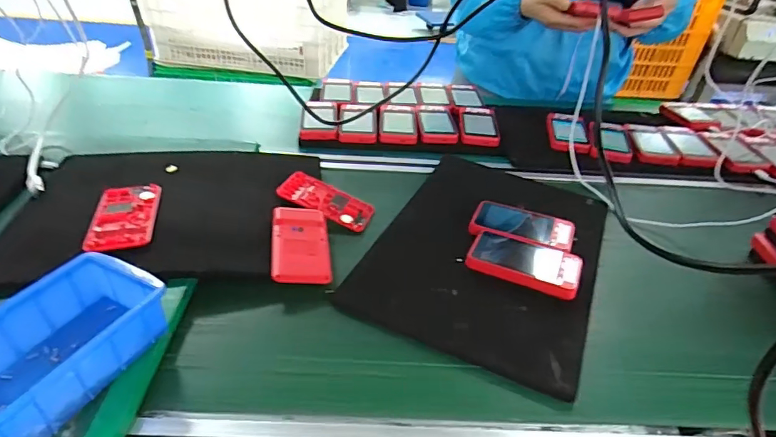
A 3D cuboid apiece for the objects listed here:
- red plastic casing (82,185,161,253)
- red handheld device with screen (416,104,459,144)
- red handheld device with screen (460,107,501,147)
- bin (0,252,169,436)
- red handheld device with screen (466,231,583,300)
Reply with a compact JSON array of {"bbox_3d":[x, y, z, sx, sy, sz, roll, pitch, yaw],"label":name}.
[{"bbox_3d":[-0.299,-0.003,0.528,0.065,0.008,0.119,-6,38,-14],"label":"red plastic casing"},{"bbox_3d":[0.085,-0.173,0.822,0.063,0.017,0.120,1,36,-6],"label":"red handheld device with screen"},{"bbox_3d":[0.162,-0.166,0.826,0.068,0.014,0.131,6,36,1],"label":"red handheld device with screen"},{"bbox_3d":[-0.266,0.102,0.377,0.099,0.053,0.154,19,38,18],"label":"bin"},{"bbox_3d":[0.154,0.051,0.524,0.120,0.025,0.070,18,38,16],"label":"red handheld device with screen"}]

